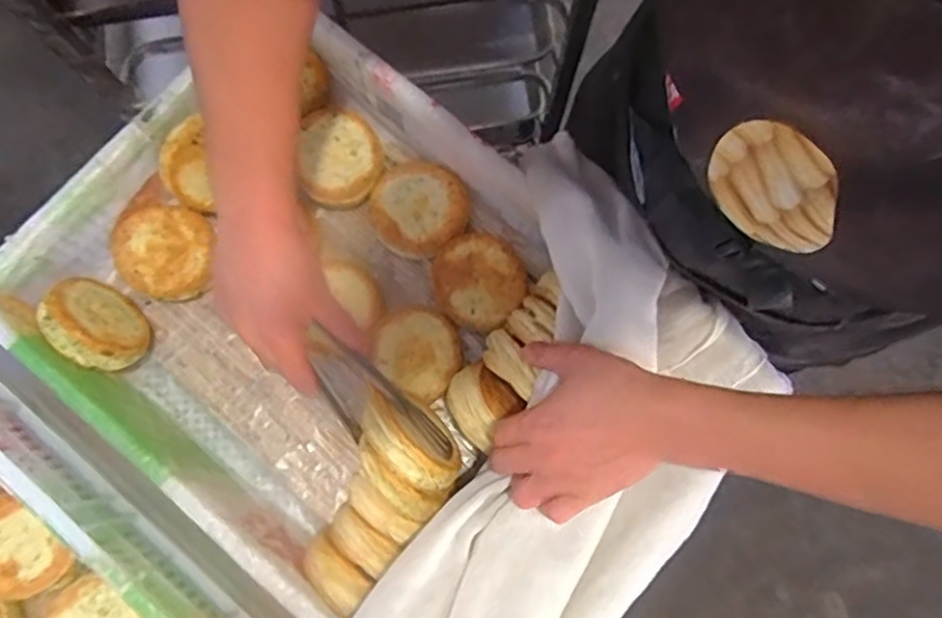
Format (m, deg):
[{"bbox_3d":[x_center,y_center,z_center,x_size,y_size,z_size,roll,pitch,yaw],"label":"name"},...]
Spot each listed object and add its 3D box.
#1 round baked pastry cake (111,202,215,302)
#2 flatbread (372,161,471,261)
[{"bbox_3d":[-0.310,-0.058,0.667,0.089,0.025,0.095,0,78,-1],"label":"round baked pastry cake"},{"bbox_3d":[-0.054,-0.103,0.684,0.097,0.025,0.093,8,78,1],"label":"flatbread"}]

